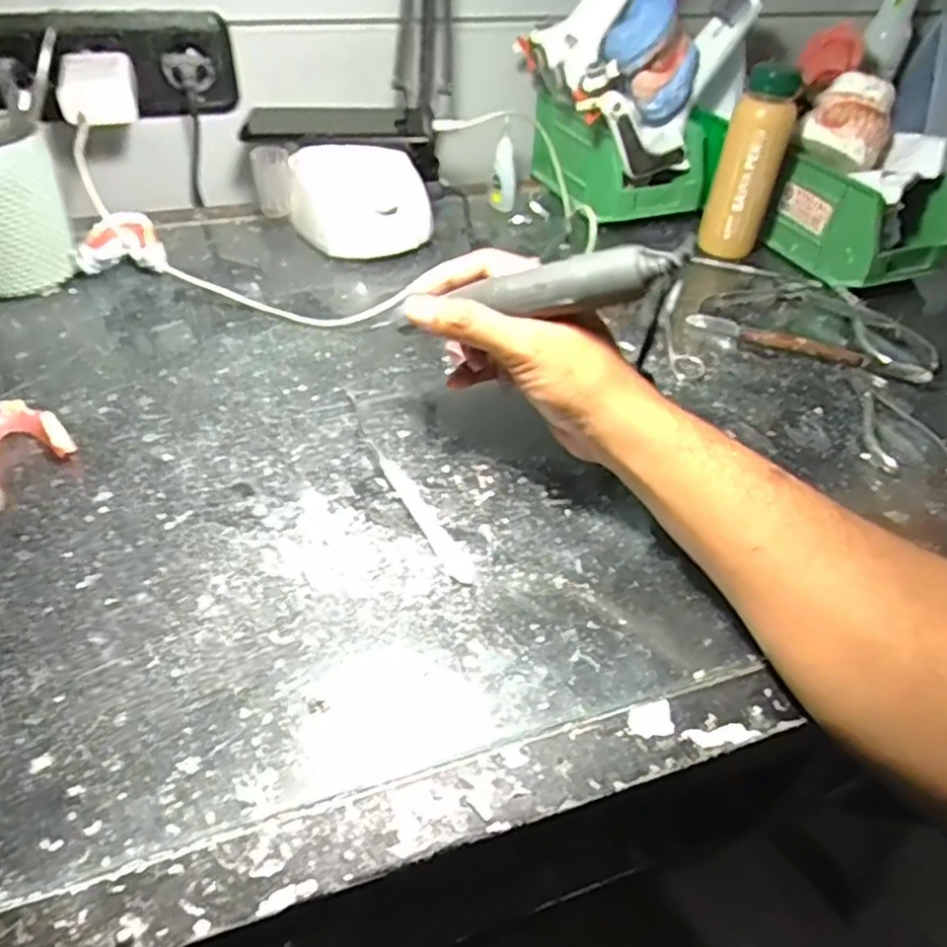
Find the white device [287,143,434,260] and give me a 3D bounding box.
[{"bbox_3d":[-0.095,-0.234,0.623,0.116,0.076,0.079,-10,45,-16],"label":"white device"}]

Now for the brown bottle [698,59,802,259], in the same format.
[{"bbox_3d":[0.243,-0.269,0.631,0.052,0.152,0.040,19,45,14],"label":"brown bottle"}]

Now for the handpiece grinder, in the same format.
[{"bbox_3d":[0.030,-0.091,0.364,0.156,0.020,0.030,-6,38,24],"label":"handpiece grinder"}]

